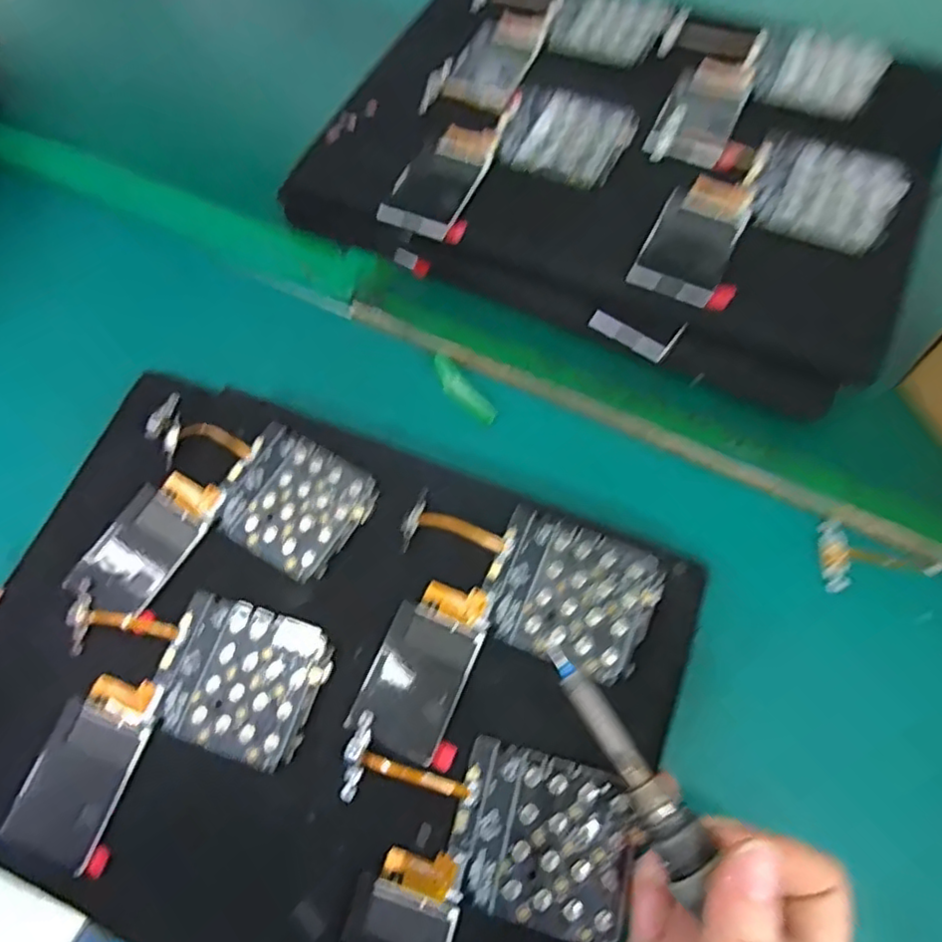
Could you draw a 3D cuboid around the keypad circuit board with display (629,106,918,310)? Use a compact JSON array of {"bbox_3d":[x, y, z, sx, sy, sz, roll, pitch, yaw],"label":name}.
[{"bbox_3d":[0.162,-0.140,0.346,0.130,0.009,0.123,11,68,10],"label":"keypad circuit board with display"}]

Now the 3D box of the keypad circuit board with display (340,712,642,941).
[{"bbox_3d":[-0.001,0.176,0.260,0.122,0.009,0.121,7,67,9],"label":"keypad circuit board with display"}]

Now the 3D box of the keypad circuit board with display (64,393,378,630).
[{"bbox_3d":[-0.131,0.025,0.331,0.142,0.005,0.117,15,68,12],"label":"keypad circuit board with display"}]

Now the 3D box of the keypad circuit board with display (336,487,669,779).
[{"bbox_3d":[0.013,0.077,0.300,0.122,0.008,0.124,20,69,14],"label":"keypad circuit board with display"}]

